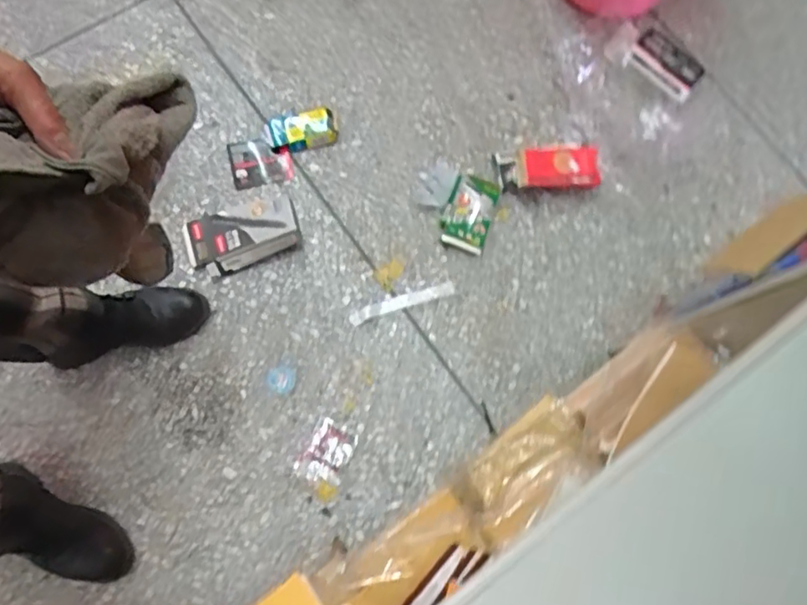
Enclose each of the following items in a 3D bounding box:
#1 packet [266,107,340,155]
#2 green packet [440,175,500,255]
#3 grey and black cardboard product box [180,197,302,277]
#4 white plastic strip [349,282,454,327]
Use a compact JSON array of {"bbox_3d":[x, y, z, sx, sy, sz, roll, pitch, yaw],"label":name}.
[{"bbox_3d":[-0.186,-0.318,1.122,0.125,0.032,0.082,-9,76,-6],"label":"packet"},{"bbox_3d":[0.119,-0.163,1.081,0.087,0.040,0.136,21,75,2],"label":"green packet"},{"bbox_3d":[-0.279,-0.118,1.051,0.192,0.045,0.112,-16,77,-8],"label":"grey and black cardboard product box"},{"bbox_3d":[-0.004,-0.001,1.052,0.185,0.011,0.028,-18,77,-8],"label":"white plastic strip"}]

